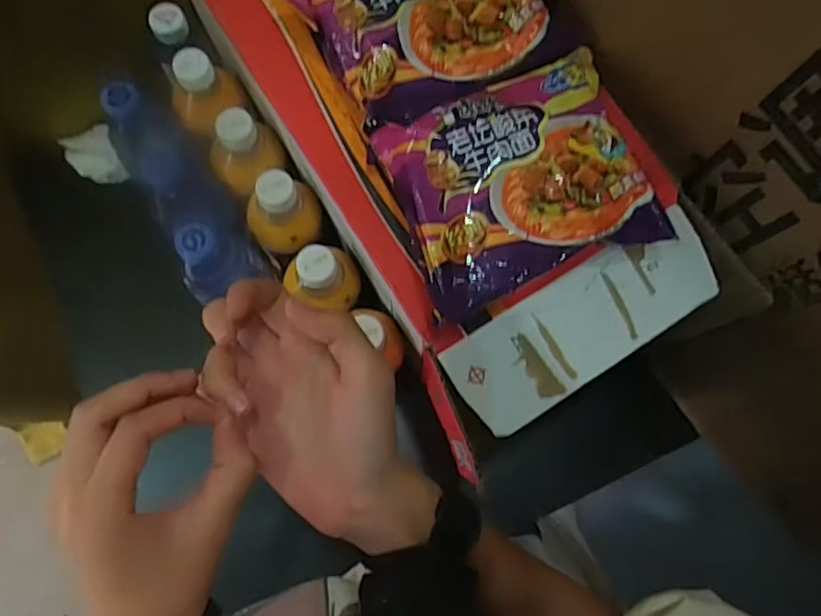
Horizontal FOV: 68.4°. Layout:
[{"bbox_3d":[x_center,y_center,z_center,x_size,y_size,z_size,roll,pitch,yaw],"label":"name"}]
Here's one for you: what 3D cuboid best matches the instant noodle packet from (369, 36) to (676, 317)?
[{"bbox_3d":[0.078,-0.087,0.399,0.177,0.048,0.135,-22,78,-6],"label":"instant noodle packet"}]

